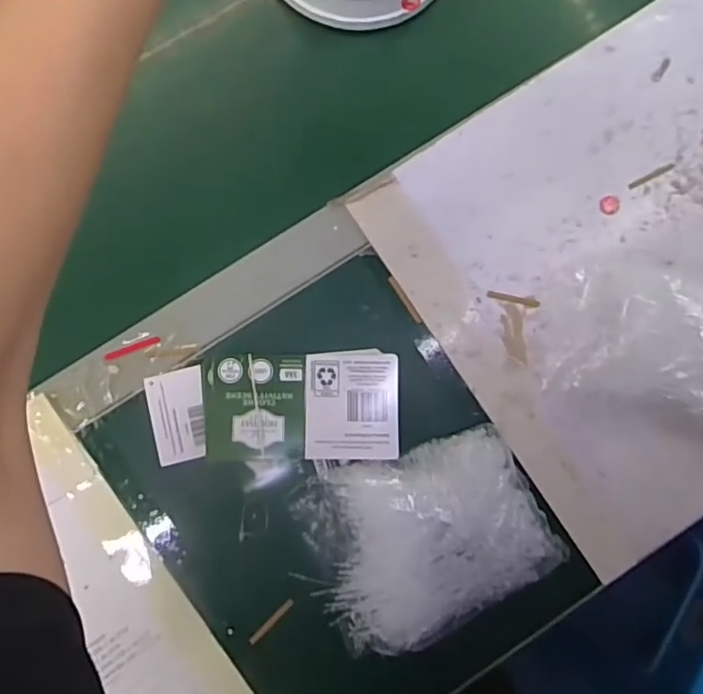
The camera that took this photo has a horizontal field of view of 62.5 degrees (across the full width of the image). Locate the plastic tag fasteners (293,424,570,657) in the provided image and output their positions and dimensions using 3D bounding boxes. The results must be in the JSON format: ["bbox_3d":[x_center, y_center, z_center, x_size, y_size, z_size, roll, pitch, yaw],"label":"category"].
[{"bbox_3d":[0.054,0.127,0.390,0.166,0.042,0.129,-21,87,-4],"label":"plastic tag fasteners"}]

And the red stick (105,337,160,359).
[{"bbox_3d":[-0.155,0.001,0.409,0.040,0.004,0.006,-20,87,-4],"label":"red stick"}]

